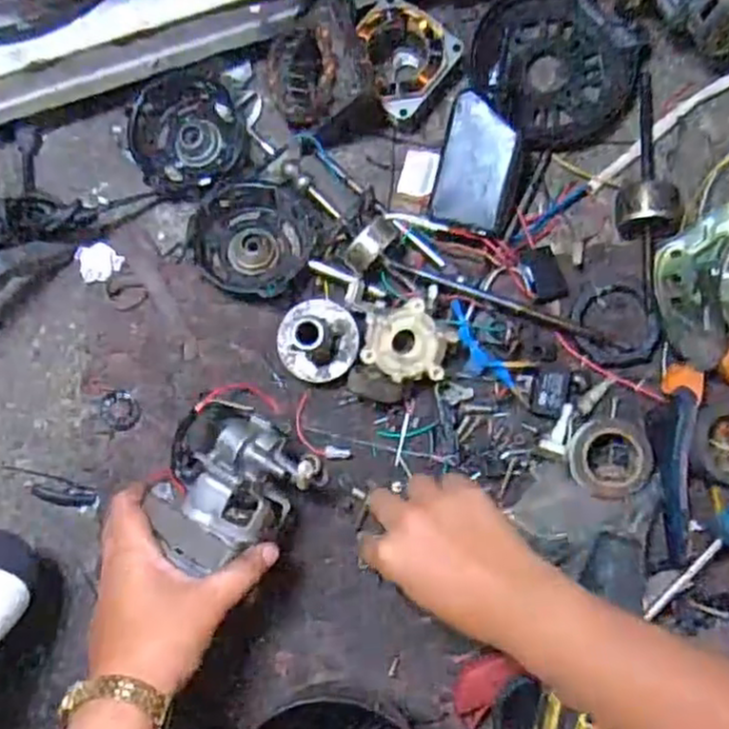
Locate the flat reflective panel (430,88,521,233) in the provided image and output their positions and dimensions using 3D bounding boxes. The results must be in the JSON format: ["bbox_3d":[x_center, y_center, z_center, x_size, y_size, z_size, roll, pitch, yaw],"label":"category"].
[{"bbox_3d":[0.080,-0.142,0.498,0.052,0.011,0.090,14,101,18],"label":"flat reflective panel"}]

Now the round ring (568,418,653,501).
[{"bbox_3d":[0.168,0.063,0.481,0.053,0.023,0.052,-1,83,4],"label":"round ring"}]

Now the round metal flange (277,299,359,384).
[{"bbox_3d":[-0.034,-0.018,0.493,0.057,0.054,0.057,-1,83,4],"label":"round metal flange"}]

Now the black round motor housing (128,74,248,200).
[{"bbox_3d":[-0.135,-0.176,0.541,0.085,0.022,0.084,-1,83,4],"label":"black round motor housing"}]

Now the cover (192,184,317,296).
[{"bbox_3d":[-0.081,-0.093,0.518,0.087,0.030,0.087,-1,83,4],"label":"cover"}]

